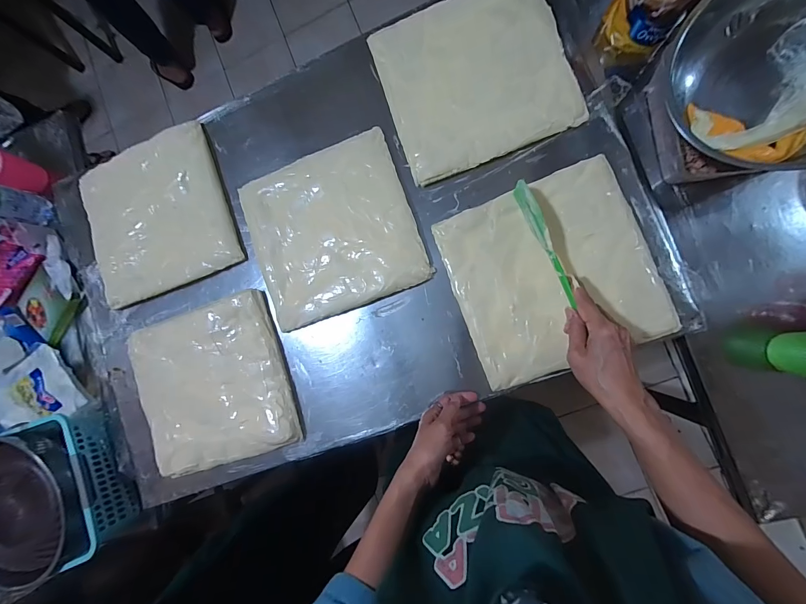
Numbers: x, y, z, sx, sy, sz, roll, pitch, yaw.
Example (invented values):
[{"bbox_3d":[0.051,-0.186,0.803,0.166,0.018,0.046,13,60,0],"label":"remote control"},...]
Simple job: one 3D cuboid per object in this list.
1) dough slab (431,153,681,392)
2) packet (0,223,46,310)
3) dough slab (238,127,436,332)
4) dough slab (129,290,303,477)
[{"bbox_3d":[0.198,-0.039,0.470,0.250,0.028,0.246,-21,86,7],"label":"dough slab"},{"bbox_3d":[-0.746,-0.047,0.636,0.068,0.047,0.174,34,93,9],"label":"packet"},{"bbox_3d":[-0.111,-0.110,0.528,0.249,0.014,0.247,-20,86,7],"label":"dough slab"},{"bbox_3d":[-0.305,0.132,0.541,0.245,0.021,0.238,-20,86,7],"label":"dough slab"}]

